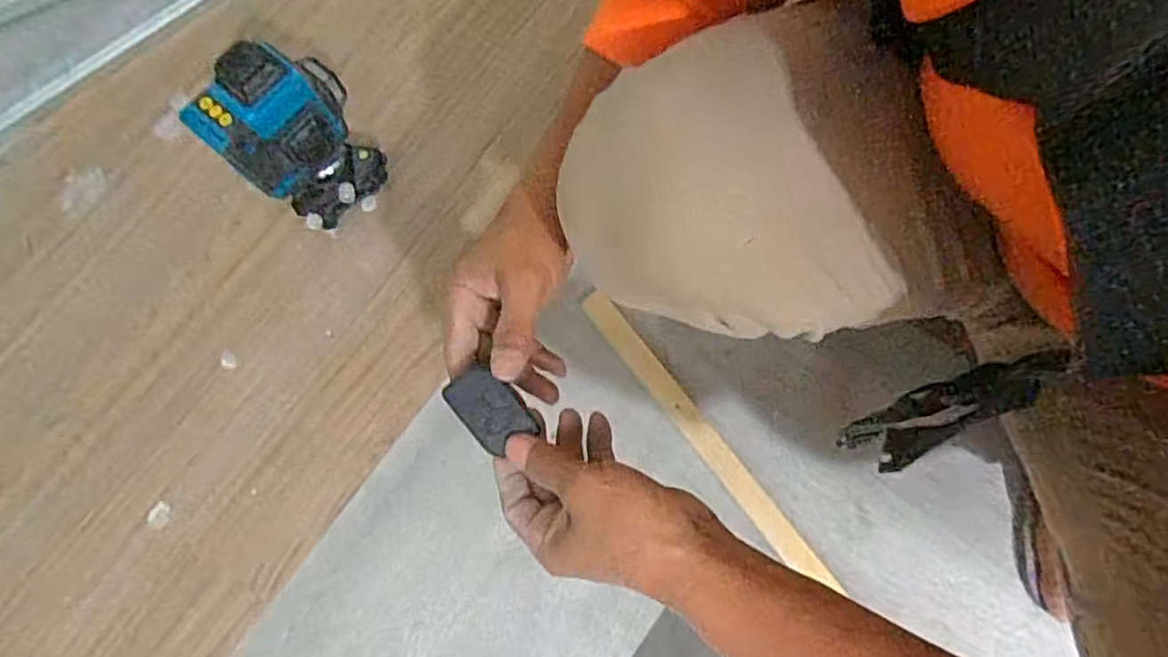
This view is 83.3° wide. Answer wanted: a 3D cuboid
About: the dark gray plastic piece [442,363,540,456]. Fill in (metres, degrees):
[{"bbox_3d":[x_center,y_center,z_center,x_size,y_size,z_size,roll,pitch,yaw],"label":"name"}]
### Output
[{"bbox_3d":[-0.057,0.049,0.404,0.036,0.011,0.052,-38,78,-7],"label":"dark gray plastic piece"}]

